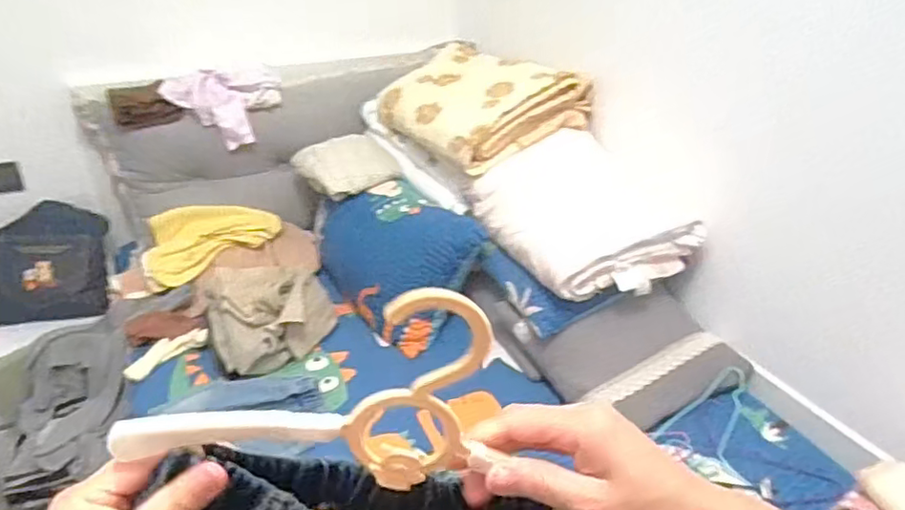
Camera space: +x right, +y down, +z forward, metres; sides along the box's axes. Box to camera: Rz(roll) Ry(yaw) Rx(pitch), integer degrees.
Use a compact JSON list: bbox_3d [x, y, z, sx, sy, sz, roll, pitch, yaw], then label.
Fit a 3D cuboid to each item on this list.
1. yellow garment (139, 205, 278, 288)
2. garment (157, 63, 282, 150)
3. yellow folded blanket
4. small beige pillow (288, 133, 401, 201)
[{"bbox_3d":[-0.652,-0.040,1.684,0.354,0.114,0.203,-9,32,-16],"label":"yellow garment"},{"bbox_3d":[-0.617,-0.405,1.674,0.305,0.189,0.097,-10,32,-18],"label":"garment"},{"bbox_3d":[0.071,-0.406,1.608,0.385,0.177,0.469,-17,35,-28],"label":"yellow folded blanket"},{"bbox_3d":[-0.289,-0.245,1.689,0.253,0.090,0.225,-14,33,-23],"label":"small beige pillow"}]

